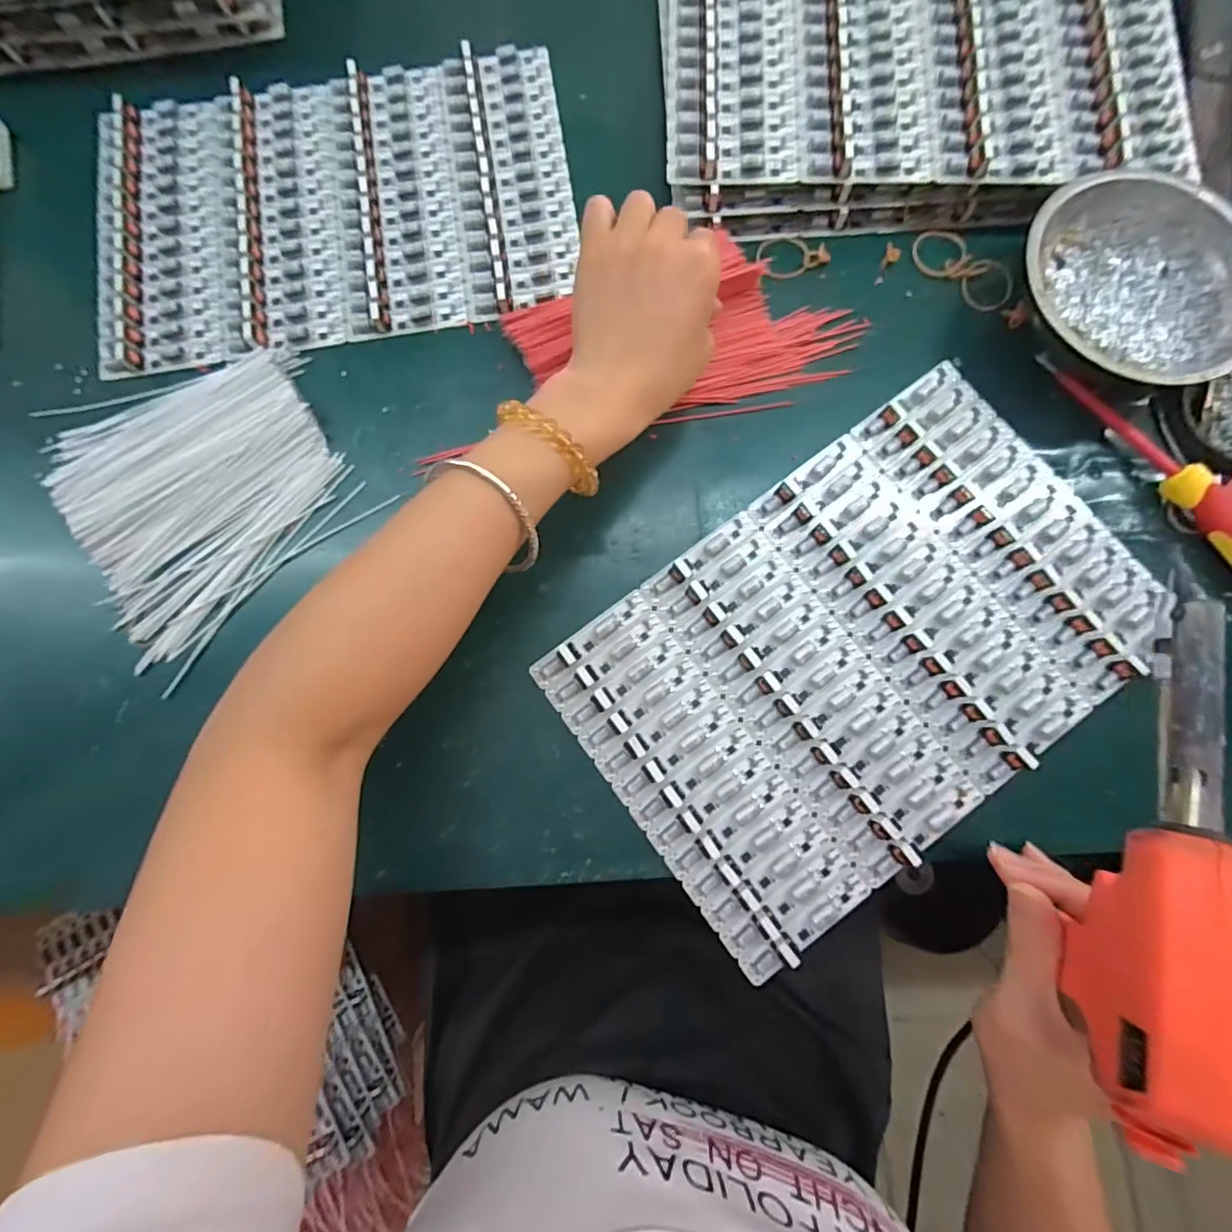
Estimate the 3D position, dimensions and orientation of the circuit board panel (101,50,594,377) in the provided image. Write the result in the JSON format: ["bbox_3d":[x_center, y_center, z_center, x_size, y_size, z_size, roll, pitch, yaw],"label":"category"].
[{"bbox_3d":[-0.171,-0.263,0.343,0.284,0.018,0.188,-11,81,-1],"label":"circuit board panel"}]

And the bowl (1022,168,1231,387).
[{"bbox_3d":[0.294,-0.188,0.313,0.131,0.032,0.126,0,81,1],"label":"bowl"}]

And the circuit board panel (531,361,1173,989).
[{"bbox_3d":[0.130,0.019,0.289,0.295,0.017,0.191,-37,83,-5],"label":"circuit board panel"}]

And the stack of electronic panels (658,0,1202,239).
[{"bbox_3d":[0.187,-0.349,0.341,0.313,0.039,0.213,0,81,1],"label":"stack of electronic panels"}]

